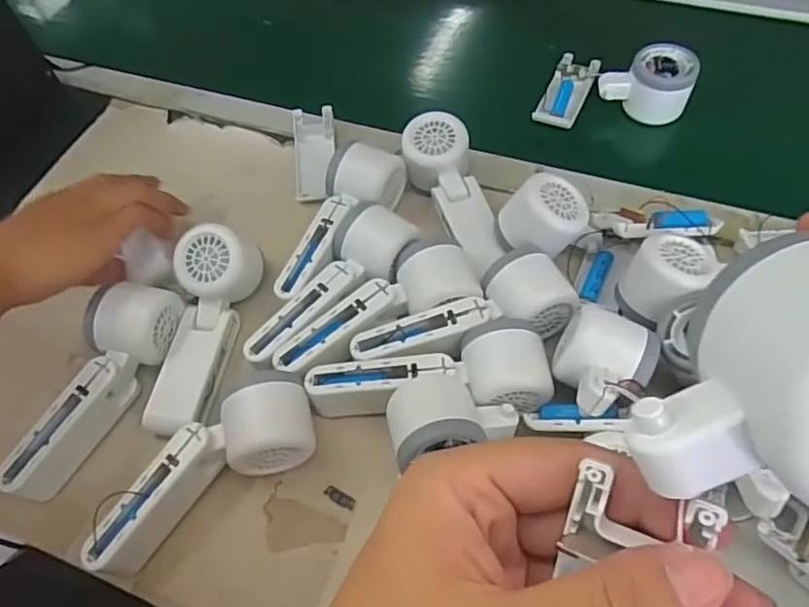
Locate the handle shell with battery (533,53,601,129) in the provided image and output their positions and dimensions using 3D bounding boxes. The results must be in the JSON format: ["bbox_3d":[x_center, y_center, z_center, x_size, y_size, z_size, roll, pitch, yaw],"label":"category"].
[{"bbox_3d":[0.167,-0.218,0.604,0.041,0.014,0.095,22,62,17],"label":"handle shell with battery"}]

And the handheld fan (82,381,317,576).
[{"bbox_3d":[-0.136,0.110,0.397,0.162,0.049,0.059,-29,60,-13],"label":"handheld fan"}]

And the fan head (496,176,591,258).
[{"bbox_3d":[0.110,-0.068,0.473,0.060,0.052,0.059,-10,67,-27],"label":"fan head"}]

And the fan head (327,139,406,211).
[{"bbox_3d":[-0.035,-0.109,0.518,0.056,0.049,0.053,17,61,15],"label":"fan head"}]

